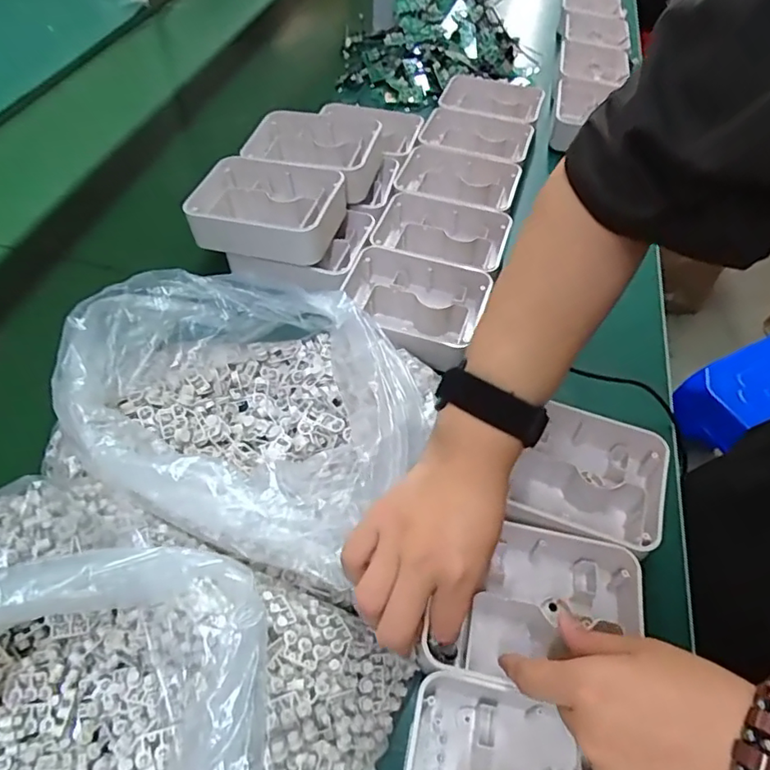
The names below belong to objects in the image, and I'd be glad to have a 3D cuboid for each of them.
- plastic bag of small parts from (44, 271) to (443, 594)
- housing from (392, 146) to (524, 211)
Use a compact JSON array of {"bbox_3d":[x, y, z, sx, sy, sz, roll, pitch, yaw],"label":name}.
[{"bbox_3d":[-0.095,0.003,0.414,0.243,0.099,0.215,30,56,20],"label":"plastic bag of small parts"},{"bbox_3d":[0.081,-0.225,0.621,0.124,0.030,0.092,17,53,12],"label":"housing"}]

